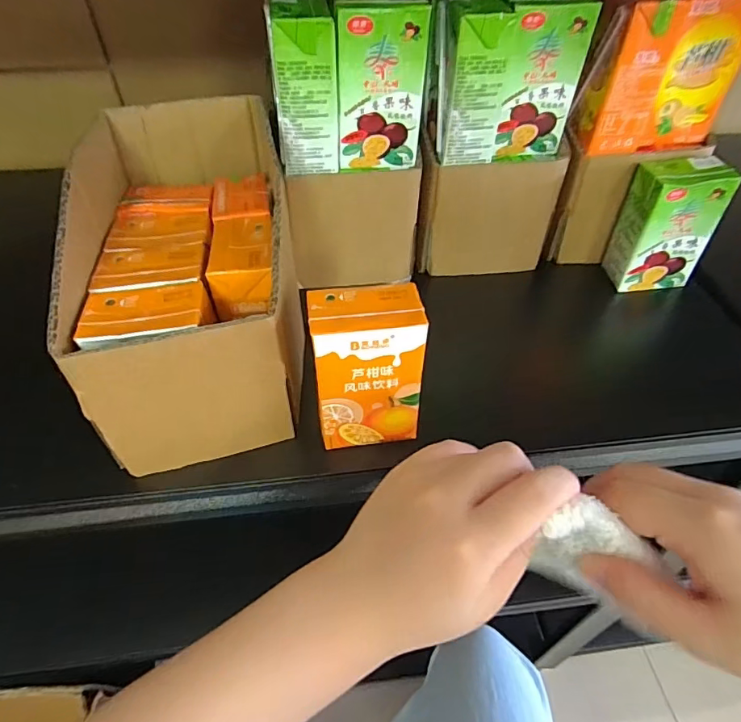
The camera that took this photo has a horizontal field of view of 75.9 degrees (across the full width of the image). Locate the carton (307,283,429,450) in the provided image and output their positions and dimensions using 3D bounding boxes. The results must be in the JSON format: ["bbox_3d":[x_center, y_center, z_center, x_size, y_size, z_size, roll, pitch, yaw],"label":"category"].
[{"bbox_3d":[-0.002,0.005,0.299,0.063,0.102,0.042,-7,48,-7],"label":"carton"}]

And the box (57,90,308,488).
[{"bbox_3d":[-0.119,-0.064,0.337,0.125,0.135,0.230,-6,48,-7],"label":"box"}]

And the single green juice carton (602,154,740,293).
[{"bbox_3d":[0.262,-0.122,0.427,0.069,0.106,0.053,-1,48,-3],"label":"single green juice carton"}]

